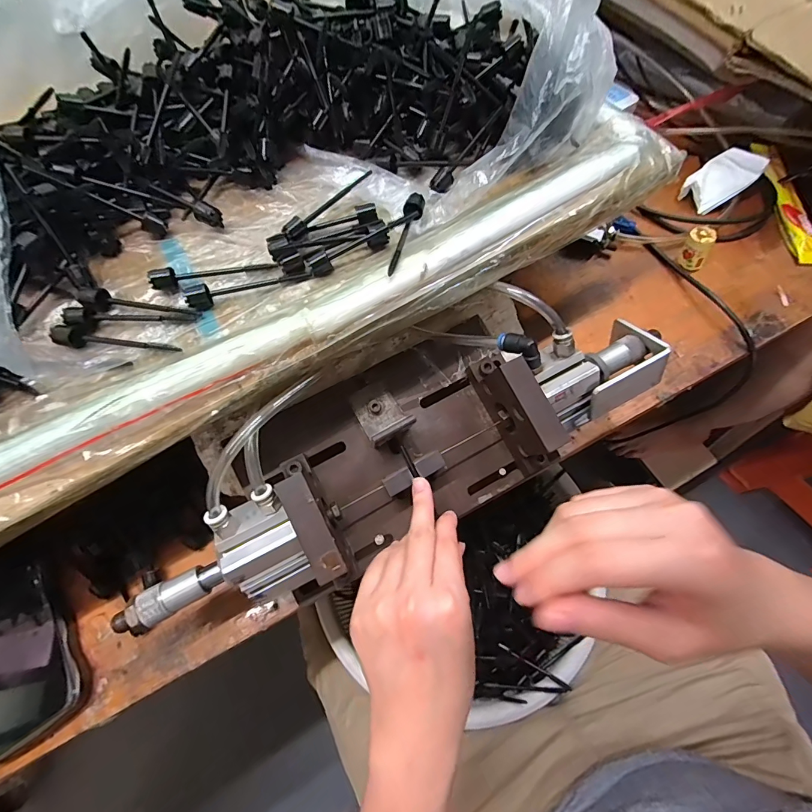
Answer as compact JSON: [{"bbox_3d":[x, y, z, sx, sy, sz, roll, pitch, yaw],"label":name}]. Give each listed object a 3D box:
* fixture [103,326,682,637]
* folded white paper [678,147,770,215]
[{"bbox_3d":[0.001,0.024,0.320,0.417,0.097,0.134,-27,66,-13],"label":"fixture"},{"bbox_3d":[0.382,-0.276,0.491,0.073,0.035,0.056,-38,68,-14],"label":"folded white paper"}]

